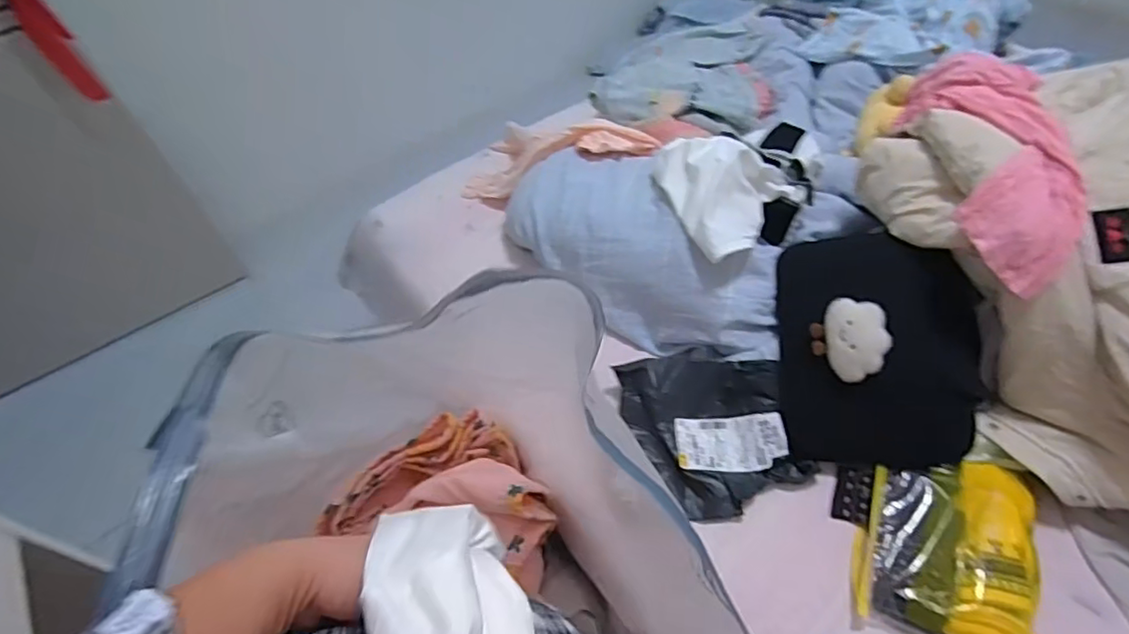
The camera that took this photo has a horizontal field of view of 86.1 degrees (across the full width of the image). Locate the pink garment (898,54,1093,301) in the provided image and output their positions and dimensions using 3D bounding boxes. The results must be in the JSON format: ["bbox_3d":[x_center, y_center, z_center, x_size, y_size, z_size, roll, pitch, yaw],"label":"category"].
[{"bbox_3d":[0.541,-0.207,0.770,0.157,0.091,0.358,6,53,10],"label":"pink garment"}]

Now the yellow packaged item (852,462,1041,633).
[{"bbox_3d":[0.465,0.281,0.739,0.189,0.056,0.230,12,55,14],"label":"yellow packaged item"}]

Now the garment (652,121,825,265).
[{"bbox_3d":[0.287,-0.207,0.942,0.255,0.120,0.230,-19,53,-9],"label":"garment"}]

